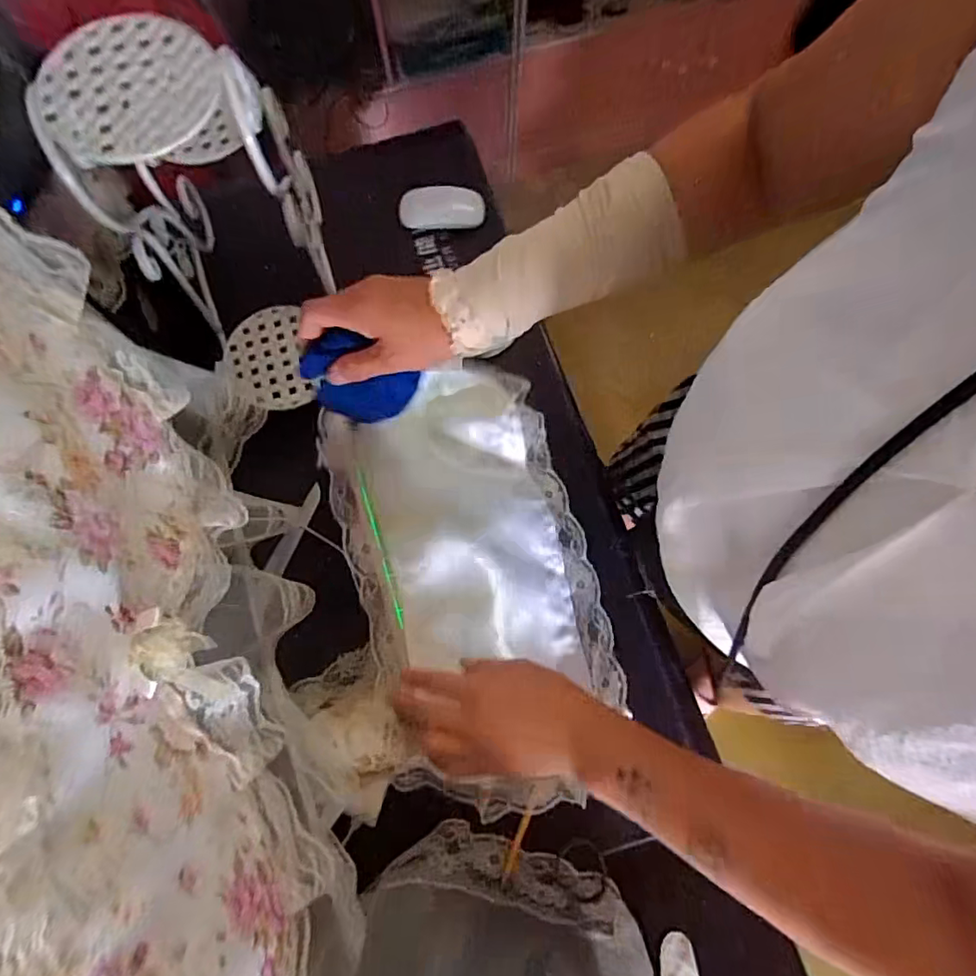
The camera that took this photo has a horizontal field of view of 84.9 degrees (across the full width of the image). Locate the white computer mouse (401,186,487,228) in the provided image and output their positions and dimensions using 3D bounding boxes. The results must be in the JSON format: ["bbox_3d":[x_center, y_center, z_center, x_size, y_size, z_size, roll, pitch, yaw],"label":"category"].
[{"bbox_3d":[-0.060,-0.365,0.696,0.108,0.029,0.053,-6,77,0],"label":"white computer mouse"}]

